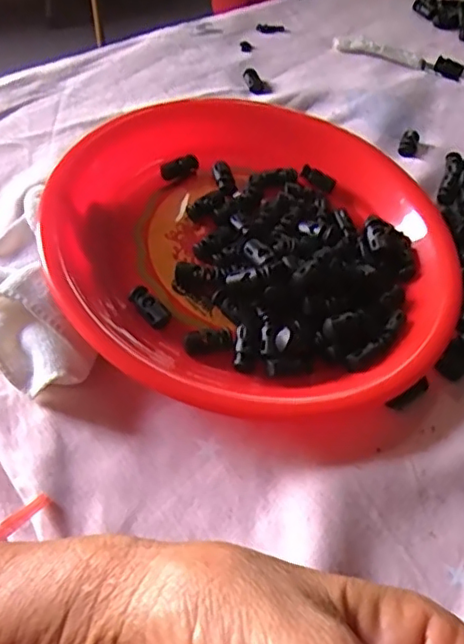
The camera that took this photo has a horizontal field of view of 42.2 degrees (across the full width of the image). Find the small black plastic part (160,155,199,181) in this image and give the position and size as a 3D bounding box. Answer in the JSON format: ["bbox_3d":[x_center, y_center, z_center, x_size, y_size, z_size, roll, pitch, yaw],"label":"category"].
[{"bbox_3d":[-0.036,-0.110,0.427,0.031,0.006,0.012,-31,60,-24],"label":"small black plastic part"}]

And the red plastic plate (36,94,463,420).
[{"bbox_3d":[0.017,-0.052,0.382,0.246,0.050,0.233,1,52,-2],"label":"red plastic plate"}]

